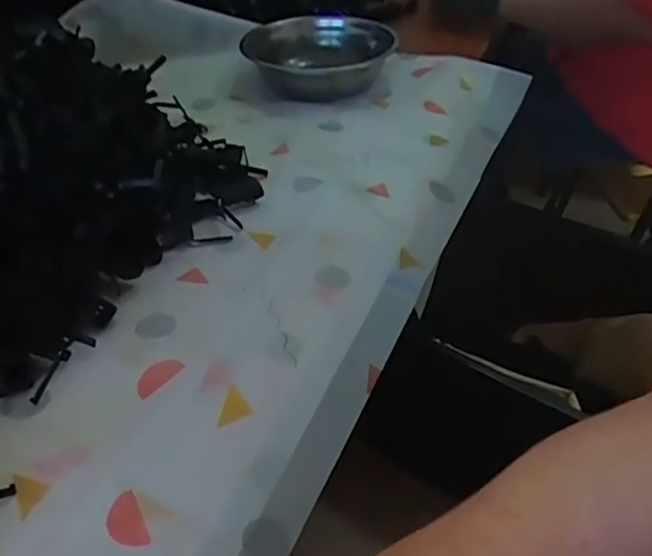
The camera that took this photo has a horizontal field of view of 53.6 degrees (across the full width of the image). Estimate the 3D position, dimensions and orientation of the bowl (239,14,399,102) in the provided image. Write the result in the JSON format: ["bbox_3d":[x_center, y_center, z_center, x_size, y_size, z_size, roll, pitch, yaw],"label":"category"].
[{"bbox_3d":[-0.010,-0.310,0.894,0.196,0.057,0.196,-1,42,1],"label":"bowl"}]

